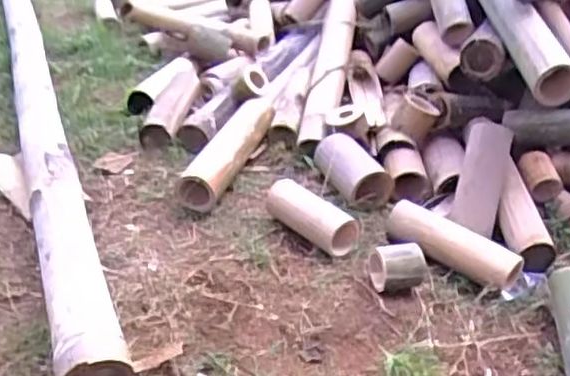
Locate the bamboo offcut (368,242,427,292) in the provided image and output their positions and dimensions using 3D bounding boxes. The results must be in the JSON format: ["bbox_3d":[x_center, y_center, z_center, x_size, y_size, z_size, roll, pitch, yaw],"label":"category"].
[{"bbox_3d":[0.151,0.102,0.949,0.065,0.063,0.071,-6,28,-18],"label":"bamboo offcut"}]

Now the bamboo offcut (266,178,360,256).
[{"bbox_3d":[0.040,0.042,1.028,0.050,0.066,0.152,-19,34,-38],"label":"bamboo offcut"}]

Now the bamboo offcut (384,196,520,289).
[{"bbox_3d":[0.236,0.081,0.987,0.187,0.060,0.059,15,29,22],"label":"bamboo offcut"}]

